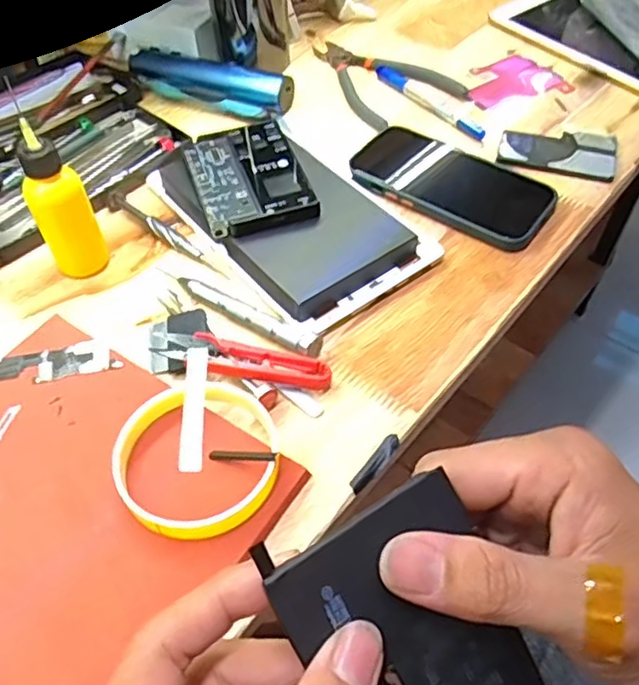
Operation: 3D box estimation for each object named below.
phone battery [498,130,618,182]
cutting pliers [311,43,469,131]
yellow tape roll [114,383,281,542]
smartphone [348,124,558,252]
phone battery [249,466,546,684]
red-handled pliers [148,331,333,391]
[{"bbox_3d":[0.192,-0.156,0.511,0.089,0.007,0.056,15,55,9],"label":"phone battery"},{"bbox_3d":[0.055,-0.247,0.575,0.092,0.009,0.140,-24,58,-18],"label":"cutting pliers"},{"bbox_3d":[-0.062,0.059,0.330,0.083,0.015,0.086,1,54,-1],"label":"yellow tape roll"},{"bbox_3d":[0.103,-0.126,0.483,0.149,0.010,0.086,28,58,18],"label":"smartphone"},{"bbox_3d":[0.030,0.092,0.195,0.066,0.004,0.091,-26,95,-23],"label":"phone battery"},{"bbox_3d":[-0.045,0.013,0.368,0.103,0.016,0.024,10,54,6],"label":"red-handled pliers"}]

